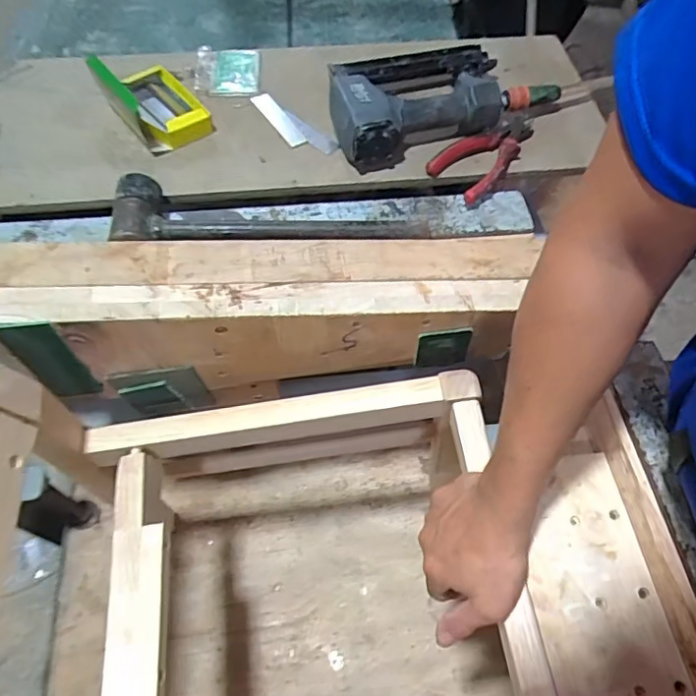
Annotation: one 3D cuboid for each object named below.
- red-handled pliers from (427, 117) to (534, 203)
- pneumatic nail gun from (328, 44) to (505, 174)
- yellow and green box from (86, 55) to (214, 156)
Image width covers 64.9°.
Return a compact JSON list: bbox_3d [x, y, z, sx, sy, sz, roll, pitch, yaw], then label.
[{"bbox_3d":[0.177,-0.240,0.661,0.171,0.030,0.069,-40,68,-23],"label":"red-handled pliers"},{"bbox_3d":[0.092,-0.315,0.672,0.240,0.068,0.159,-19,62,-13],"label":"pneumatic nail gun"},{"bbox_3d":[-0.234,-0.304,0.653,0.096,0.068,0.131,-35,66,-21],"label":"yellow and green box"}]

